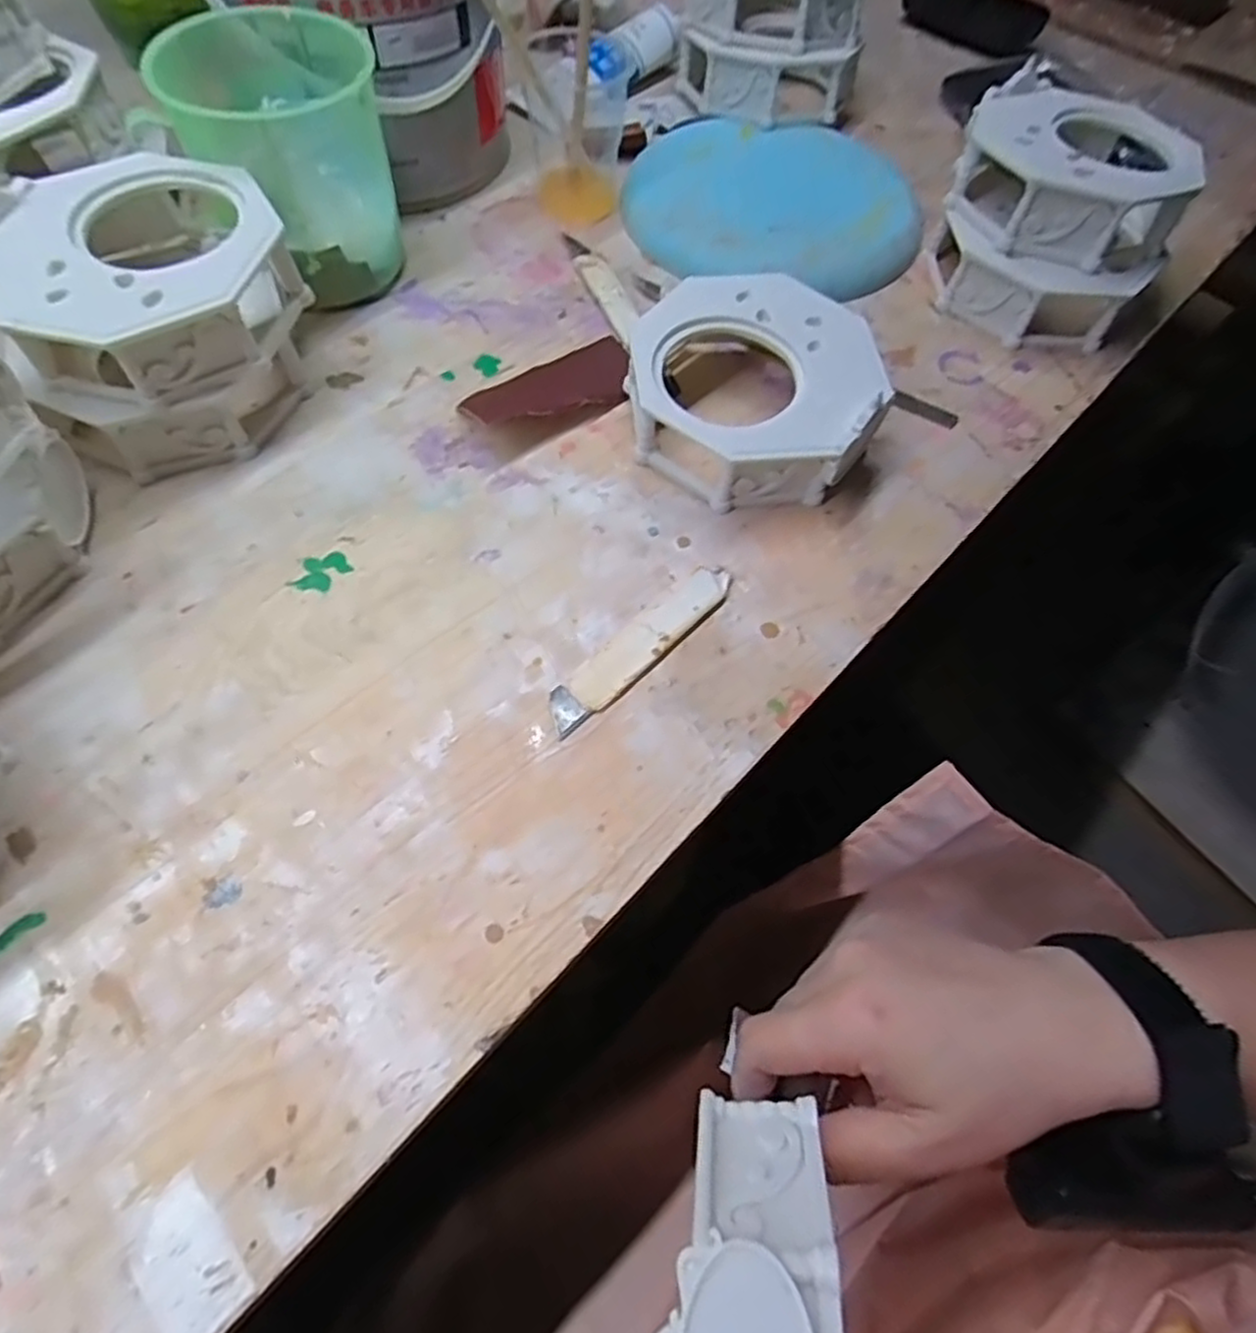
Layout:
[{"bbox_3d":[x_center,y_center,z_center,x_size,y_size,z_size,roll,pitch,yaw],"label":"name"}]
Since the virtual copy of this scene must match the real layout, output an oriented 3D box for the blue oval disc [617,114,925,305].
[{"bbox_3d":[0.088,-0.286,0.446,0.175,0.021,0.162,18,62,7],"label":"blue oval disc"}]

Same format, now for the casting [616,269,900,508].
[{"bbox_3d":[0.059,-0.134,0.352,0.115,0.043,0.115,-2,61,-4],"label":"casting"}]

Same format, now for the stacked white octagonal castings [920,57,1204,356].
[{"bbox_3d":[0.236,-0.251,0.405,0.122,0.073,0.135,27,63,12],"label":"stacked white octagonal castings"}]

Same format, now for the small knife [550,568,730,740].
[{"bbox_3d":[0.006,-0.010,0.303,0.020,0.005,0.100,41,67,18],"label":"small knife"}]

